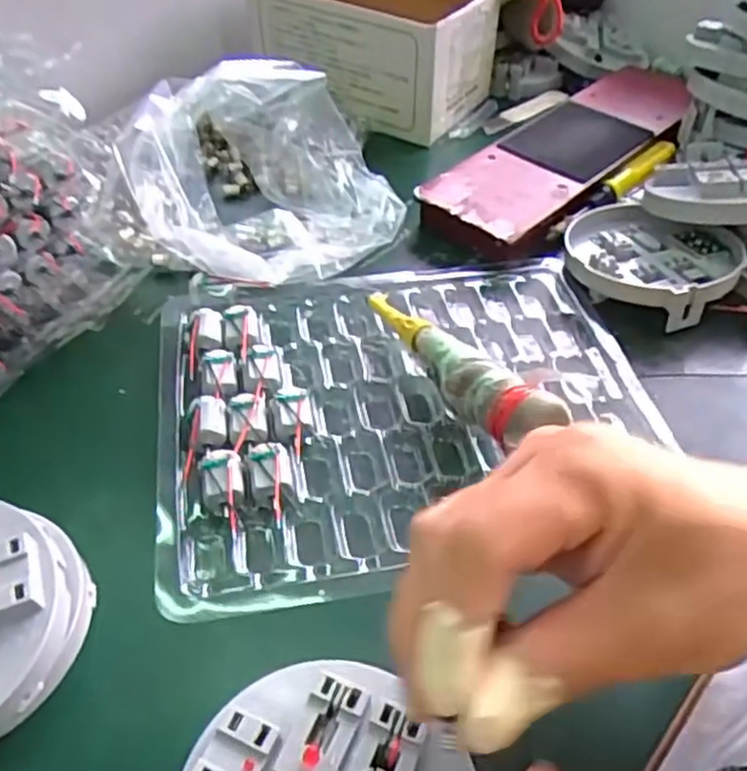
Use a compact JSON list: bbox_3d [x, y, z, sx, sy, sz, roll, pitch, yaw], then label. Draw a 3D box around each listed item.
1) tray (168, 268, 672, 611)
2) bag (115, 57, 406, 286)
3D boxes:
[{"bbox_3d":[0.015,0.002,0.387,0.255,0.015,0.210,-8,48,-7],"label":"tray"},{"bbox_3d":[-0.074,-0.154,0.486,0.168,0.078,0.162,-5,48,-4],"label":"bag"}]

